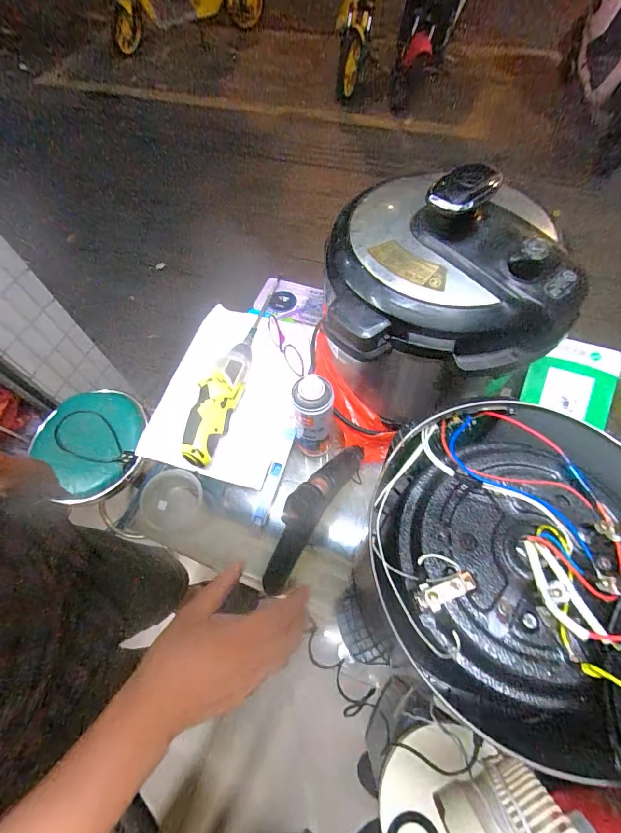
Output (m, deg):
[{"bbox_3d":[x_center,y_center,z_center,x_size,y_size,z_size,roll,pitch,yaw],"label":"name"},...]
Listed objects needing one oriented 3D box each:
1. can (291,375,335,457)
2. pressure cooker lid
[{"bbox_3d":[0.003,0.004,0.487,0.054,0.131,0.044,-10,63,-2],"label":"can"},{"bbox_3d":[0.143,-0.175,0.397,0.239,0.096,0.230,3,63,5],"label":"pressure cooker lid"}]

